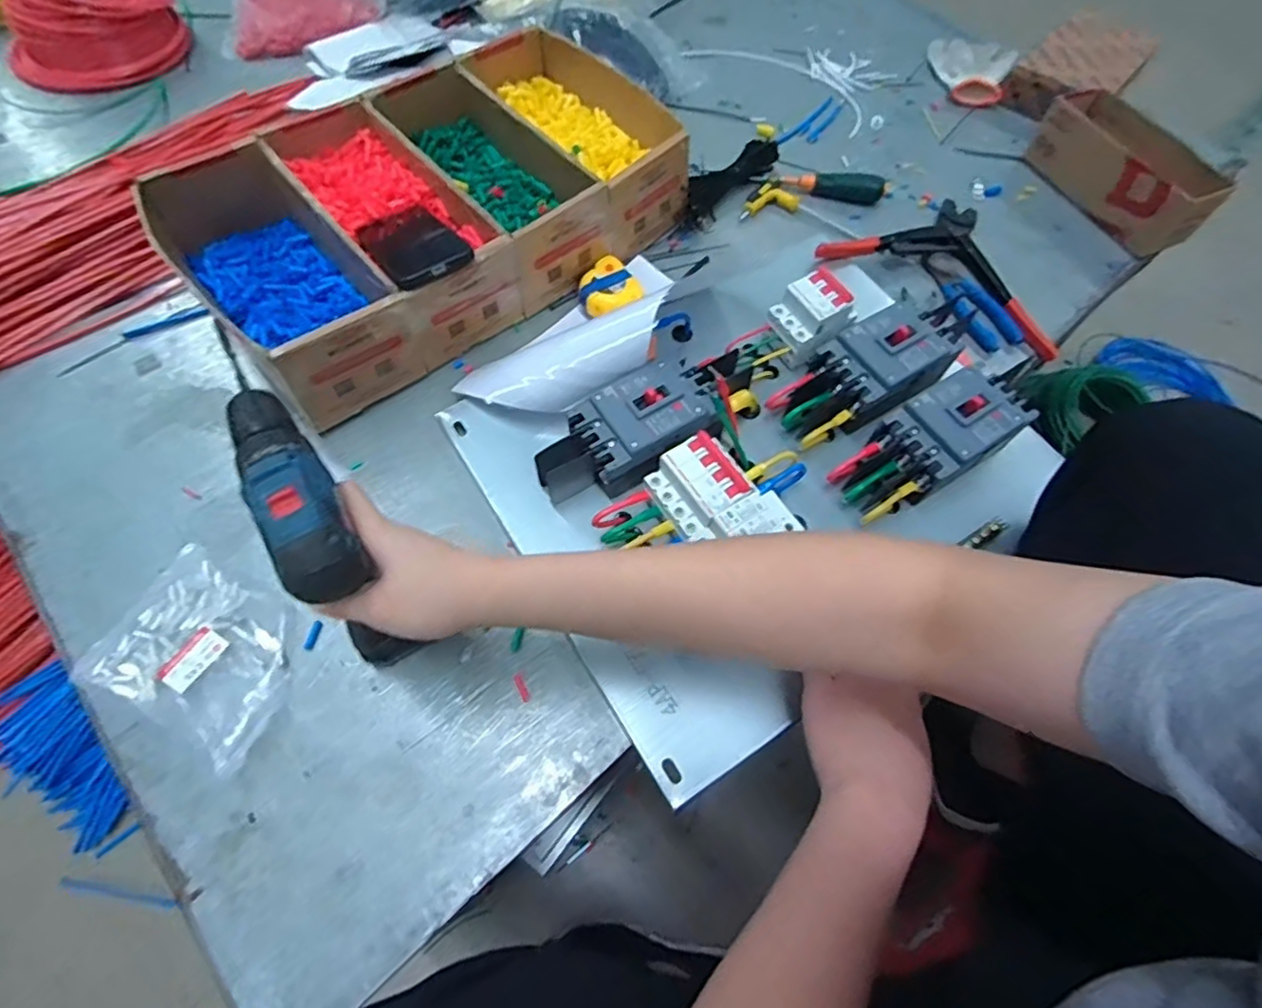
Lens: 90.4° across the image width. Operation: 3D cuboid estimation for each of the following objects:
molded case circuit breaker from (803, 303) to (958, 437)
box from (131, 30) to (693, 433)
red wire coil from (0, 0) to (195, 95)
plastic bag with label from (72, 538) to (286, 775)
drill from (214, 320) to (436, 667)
[{"bbox_3d":[0.249,-0.134,0.625,0.118,0.085,0.084,-25,65,-16],"label":"molded case circuit breaker"},{"bbox_3d":[-0.216,-0.335,0.710,0.529,0.115,0.321,-35,68,-20],"label":"box"},{"bbox_3d":[-0.786,-0.700,0.882,0.207,0.108,0.210,1,61,-2],"label":"red wire coil"},{"bbox_3d":[-0.350,0.118,0.514,0.169,0.013,0.121,26,62,11],"label":"plastic bag with label"},{"bbox_3d":[-0.232,0.009,0.471,0.050,0.208,0.203,-27,65,-17],"label":"drill"}]

